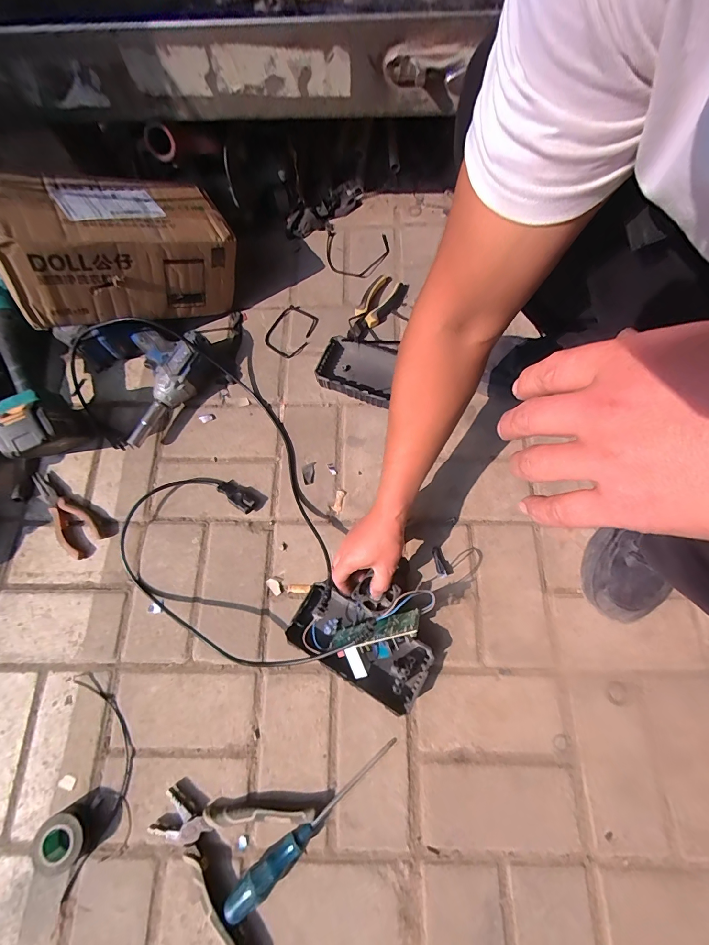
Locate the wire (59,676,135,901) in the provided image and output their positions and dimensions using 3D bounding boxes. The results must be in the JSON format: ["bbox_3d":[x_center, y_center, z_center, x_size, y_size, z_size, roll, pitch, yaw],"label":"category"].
[{"bbox_3d":[-0.320,0.378,0.475,0.077,0.008,0.231,-10,71,-2],"label":"wire"}]

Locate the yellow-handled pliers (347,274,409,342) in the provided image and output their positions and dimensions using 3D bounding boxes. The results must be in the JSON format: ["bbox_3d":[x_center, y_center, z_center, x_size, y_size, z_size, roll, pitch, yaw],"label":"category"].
[{"bbox_3d":[0.029,-0.295,0.670,0.064,0.026,0.170,33,75,12],"label":"yellow-handled pliers"}]

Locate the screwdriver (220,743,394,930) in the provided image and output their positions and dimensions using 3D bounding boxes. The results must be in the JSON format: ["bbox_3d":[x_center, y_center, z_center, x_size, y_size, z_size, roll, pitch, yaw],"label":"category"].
[{"bbox_3d":[-0.044,0.413,0.441,0.242,0.029,0.025,-36,74,-10],"label":"screwdriver"}]

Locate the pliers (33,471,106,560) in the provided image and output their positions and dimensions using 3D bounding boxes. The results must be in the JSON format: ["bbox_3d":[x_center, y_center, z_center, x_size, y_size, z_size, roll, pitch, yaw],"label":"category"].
[{"bbox_3d":[-0.440,0.059,0.575,0.052,0.021,0.153,-37,74,-11],"label":"pliers"}]

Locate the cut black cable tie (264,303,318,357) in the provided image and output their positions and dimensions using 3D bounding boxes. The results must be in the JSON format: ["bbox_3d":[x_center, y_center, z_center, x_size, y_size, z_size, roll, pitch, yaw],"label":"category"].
[{"bbox_3d":[-0.111,-0.254,0.672,0.074,0.004,0.102,25,73,10],"label":"cut black cable tie"}]

